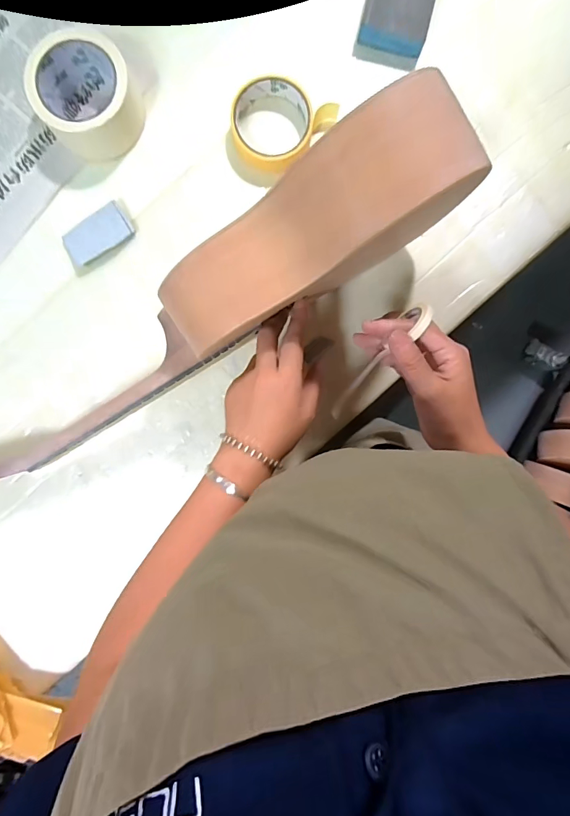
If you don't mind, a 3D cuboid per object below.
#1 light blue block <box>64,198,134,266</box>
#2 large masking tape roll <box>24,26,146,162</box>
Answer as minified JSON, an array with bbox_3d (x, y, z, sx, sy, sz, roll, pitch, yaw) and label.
[{"bbox_3d":[-0.202,-0.188,0.442,0.072,0.008,0.042,-33,93,0],"label":"light blue block"},{"bbox_3d":[-0.202,-0.317,0.418,0.095,0.053,0.095,0,93,-1],"label":"large masking tape roll"}]

